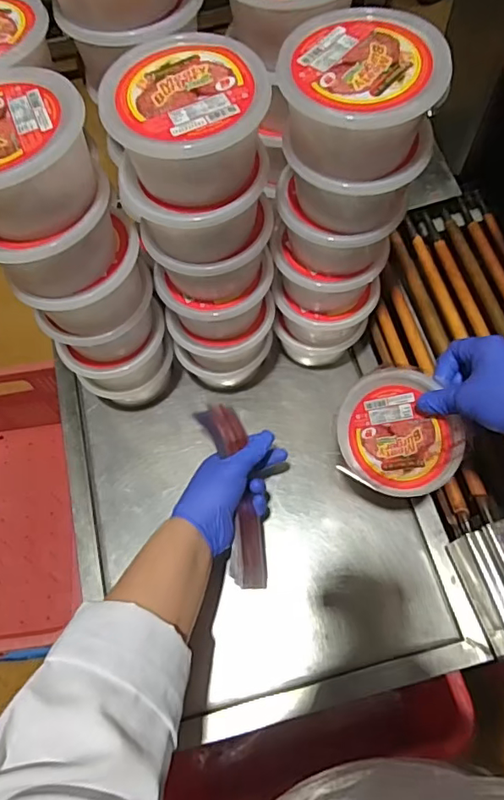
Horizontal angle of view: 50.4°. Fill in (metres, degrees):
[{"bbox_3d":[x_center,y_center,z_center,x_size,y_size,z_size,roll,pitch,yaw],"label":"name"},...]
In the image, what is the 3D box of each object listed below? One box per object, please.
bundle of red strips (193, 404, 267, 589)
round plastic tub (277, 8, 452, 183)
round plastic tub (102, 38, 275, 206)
[{"bbox_3d":[-0.018,0.092,0.550,0.043,0.036,0.194,-11,68,-2],"label":"bundle of red strips"},{"bbox_3d":[0.080,-0.224,0.400,0.113,0.062,0.103,-1,66,3],"label":"round plastic tub"},{"bbox_3d":[-0.044,-0.200,0.391,0.111,0.057,0.112,-1,66,3],"label":"round plastic tub"}]

